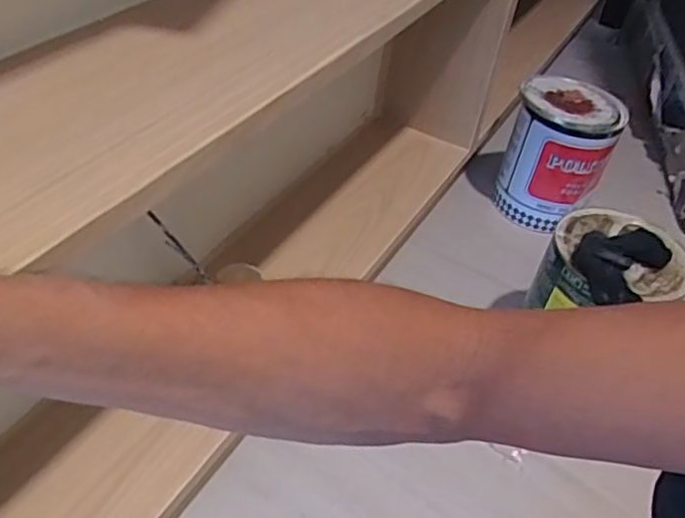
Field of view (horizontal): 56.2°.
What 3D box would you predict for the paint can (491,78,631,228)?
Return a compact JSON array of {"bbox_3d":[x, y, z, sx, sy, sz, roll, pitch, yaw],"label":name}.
[{"bbox_3d":[0.362,-0.172,1.106,0.165,0.231,0.157,22,45,13],"label":"paint can"}]

